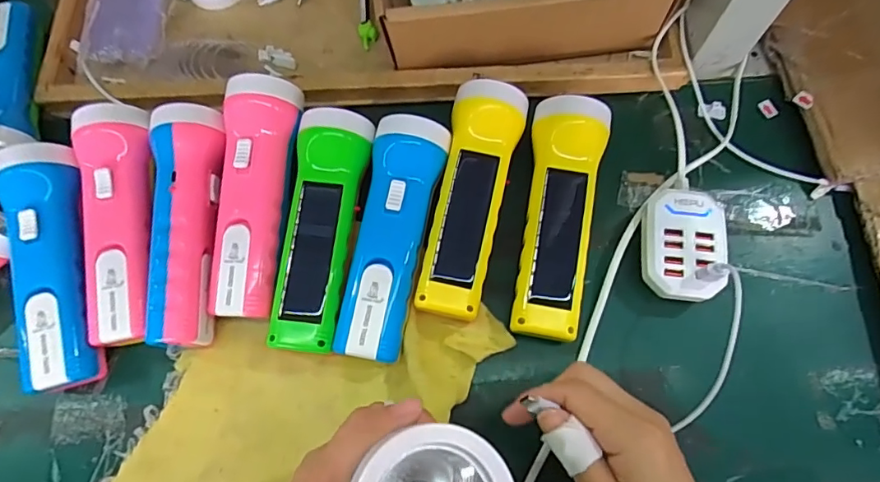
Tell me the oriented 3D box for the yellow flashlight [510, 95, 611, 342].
[{"bbox_3d":[0.081,-0.016,0.356,0.051,0.039,0.164,7,73,3],"label":"yellow flashlight"}]

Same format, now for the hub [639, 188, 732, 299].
[{"bbox_3d":[0.164,0.003,0.355,0.050,0.031,0.075,6,70,4],"label":"hub"}]

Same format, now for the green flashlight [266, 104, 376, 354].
[{"bbox_3d":[-0.082,-0.008,0.358,0.050,0.037,0.164,8,73,3],"label":"green flashlight"}]

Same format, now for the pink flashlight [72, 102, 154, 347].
[{"bbox_3d":[-0.218,-0.013,0.359,0.050,0.039,0.168,-11,73,-3],"label":"pink flashlight"}]

